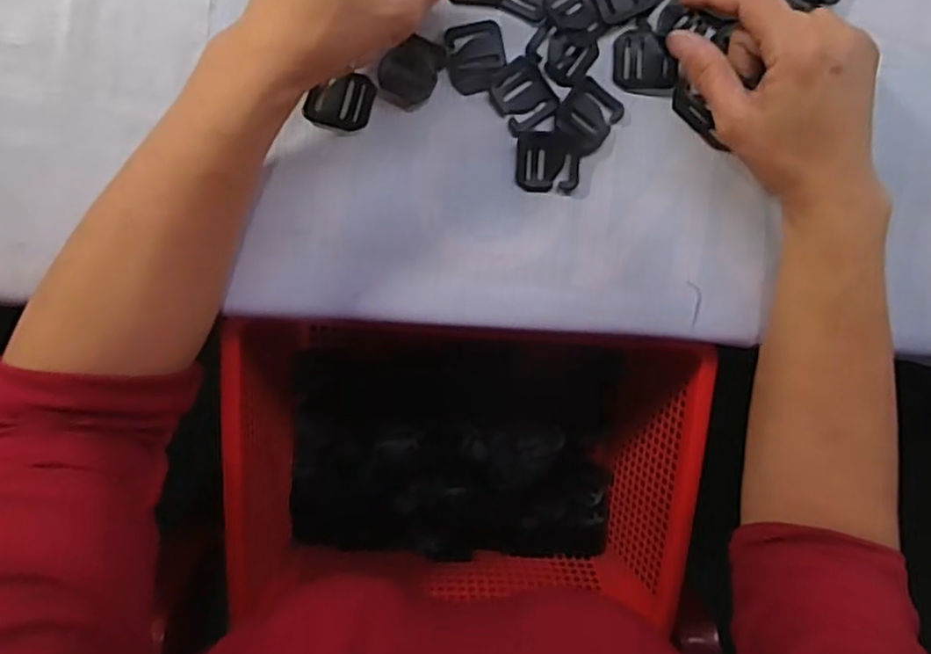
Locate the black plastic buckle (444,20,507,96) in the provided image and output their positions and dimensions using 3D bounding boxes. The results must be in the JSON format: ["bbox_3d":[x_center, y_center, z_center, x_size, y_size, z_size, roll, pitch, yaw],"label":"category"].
[{"bbox_3d":[0.006,-0.145,0.358,0.031,0.004,0.035,-14,96,-4],"label":"black plastic buckle"}]

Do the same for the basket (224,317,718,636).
[{"bbox_3d":[0.003,0.112,0.467,0.295,0.110,0.198,2,94,-6],"label":"basket"}]

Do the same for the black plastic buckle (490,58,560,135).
[{"bbox_3d":[0.032,-0.125,0.362,0.031,0.004,0.034,-34,97,-2],"label":"black plastic buckle"}]

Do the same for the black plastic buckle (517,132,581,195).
[{"bbox_3d":[0.046,-0.090,0.366,0.034,0.004,0.031,2,94,-6],"label":"black plastic buckle"}]

